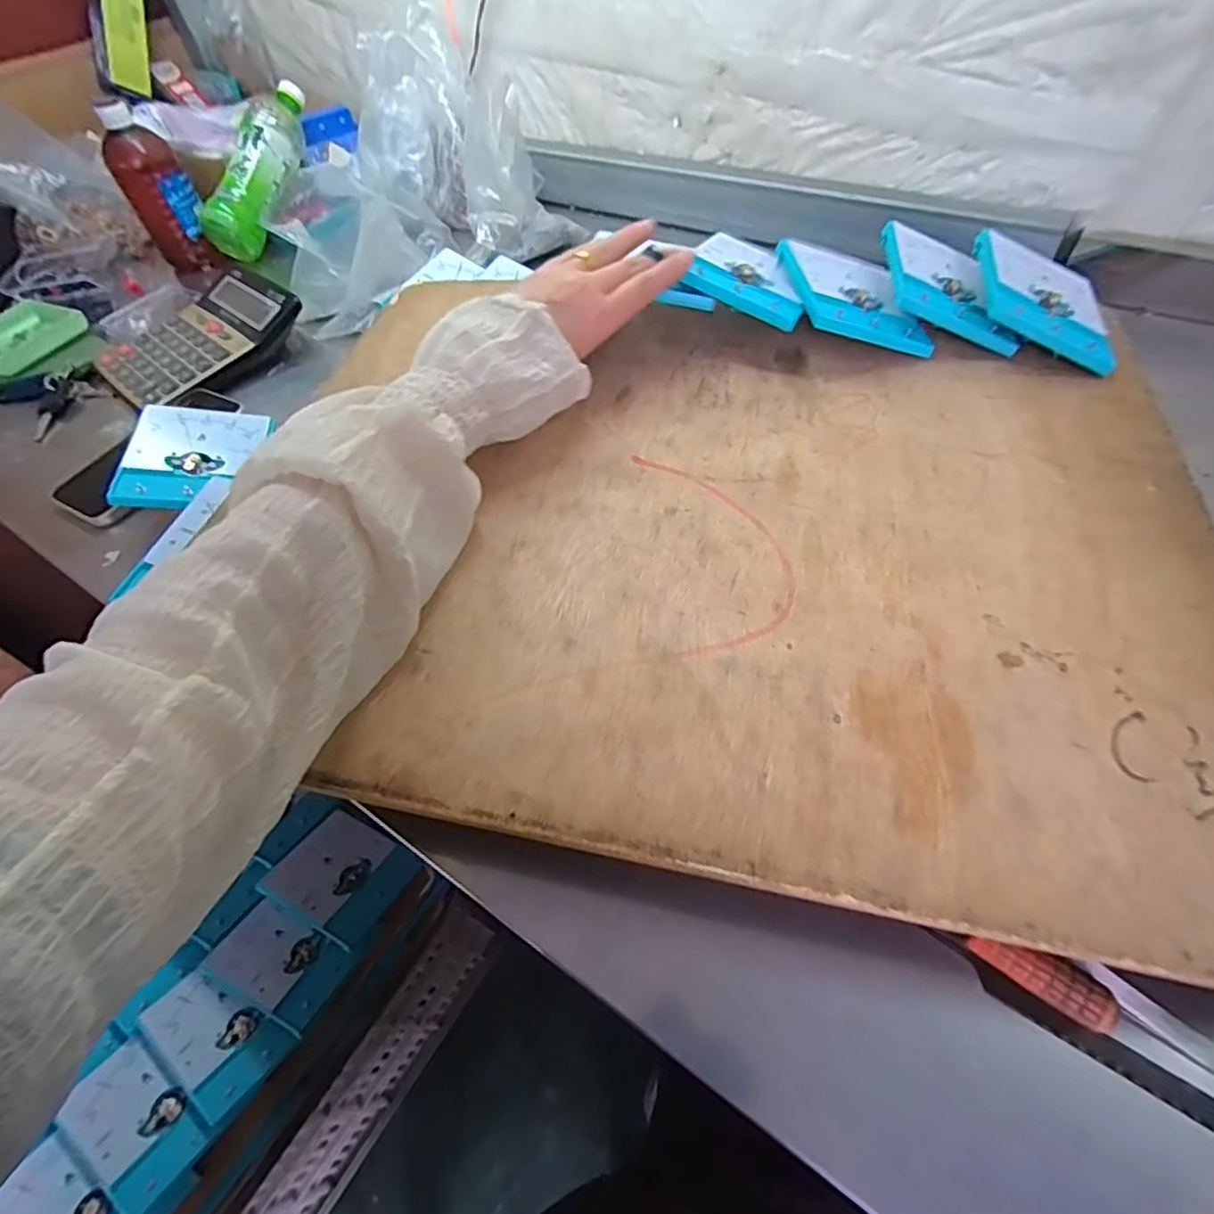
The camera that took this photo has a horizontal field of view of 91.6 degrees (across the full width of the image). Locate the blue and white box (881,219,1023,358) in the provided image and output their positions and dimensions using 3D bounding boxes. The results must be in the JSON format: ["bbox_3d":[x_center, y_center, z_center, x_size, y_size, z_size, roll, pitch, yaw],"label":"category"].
[{"bbox_3d":[0.257,-0.243,0.448,0.101,0.022,0.100,18,63,-7],"label":"blue and white box"}]

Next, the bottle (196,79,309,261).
[{"bbox_3d":[-0.439,-0.557,0.746,0.067,0.061,0.226,20,87,16],"label":"bottle"}]

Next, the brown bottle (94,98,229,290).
[{"bbox_3d":[-0.551,-0.505,0.737,0.074,0.171,0.058,-31,59,-17],"label":"brown bottle"}]

